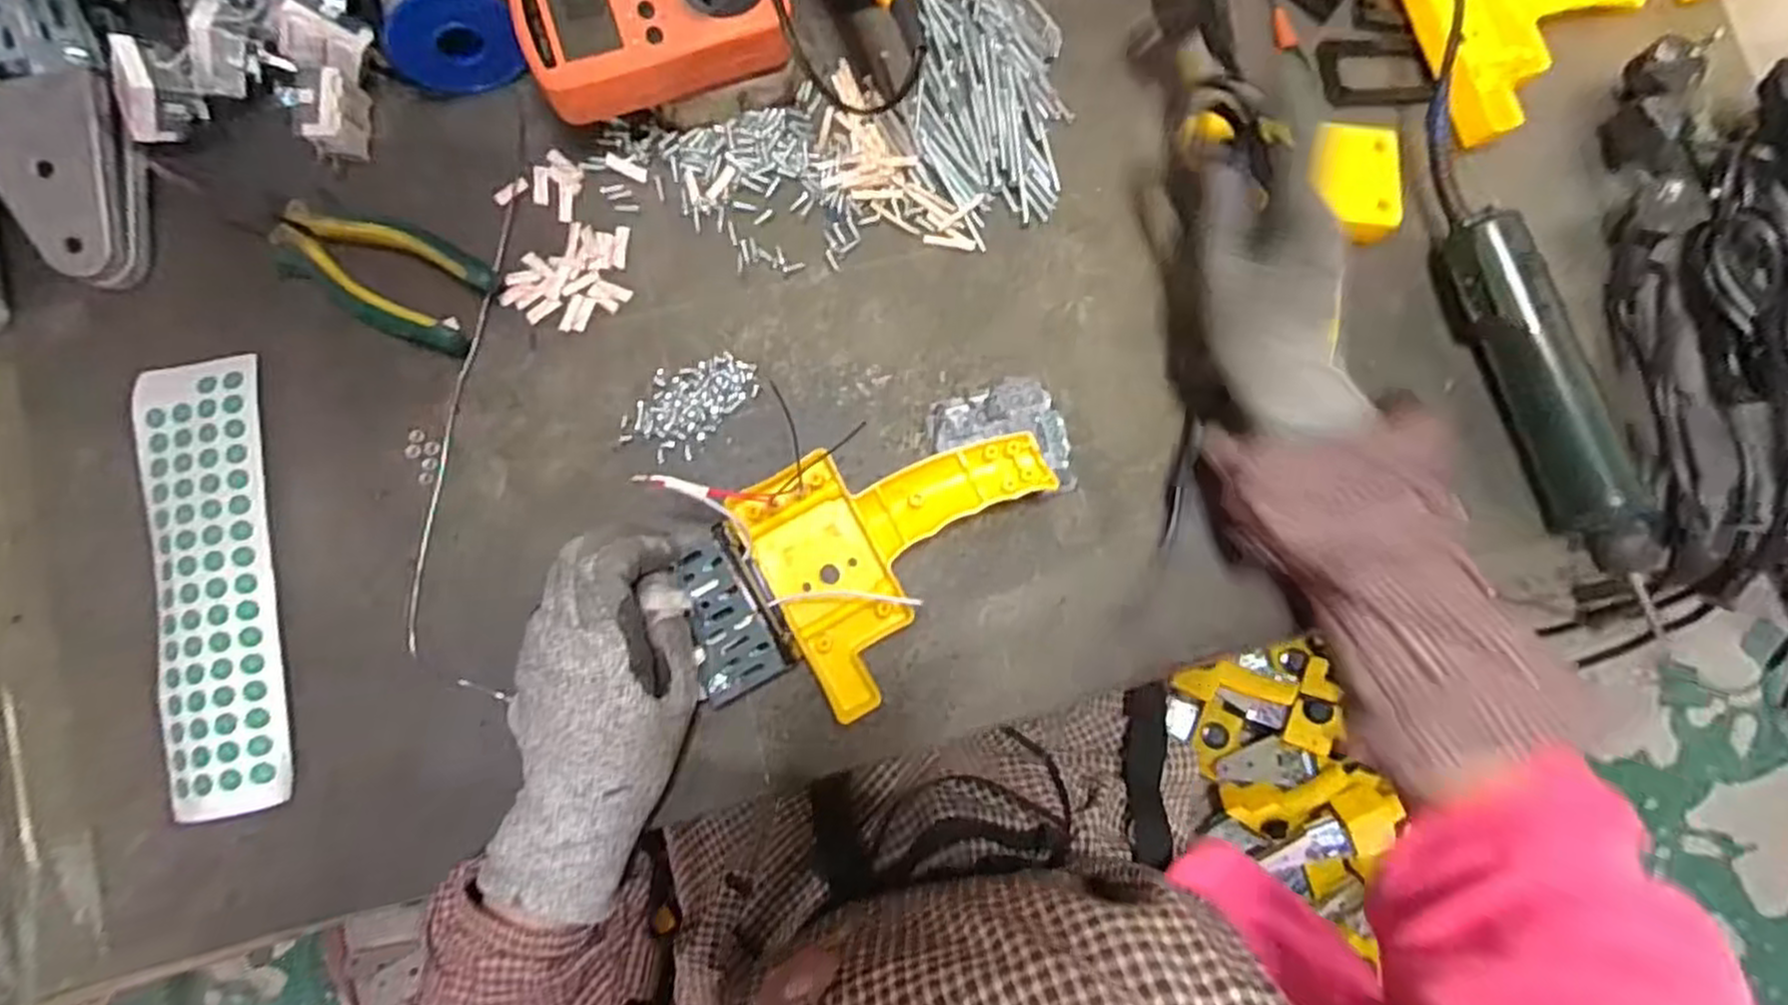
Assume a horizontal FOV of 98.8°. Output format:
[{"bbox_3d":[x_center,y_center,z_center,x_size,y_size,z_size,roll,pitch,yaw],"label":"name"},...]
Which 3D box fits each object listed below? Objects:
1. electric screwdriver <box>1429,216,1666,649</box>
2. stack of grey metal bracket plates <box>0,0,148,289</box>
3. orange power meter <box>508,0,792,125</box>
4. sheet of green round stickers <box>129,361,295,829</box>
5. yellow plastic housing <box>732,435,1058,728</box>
[{"bbox_3d":[0.373,-0.050,0.431,0.042,0.032,0.240,-17,85,-6],"label":"electric screwdriver"},{"bbox_3d":[-0.412,-0.182,0.373,0.073,0.029,0.144,-19,103,-6],"label":"stack of grey metal bracket plates"},{"bbox_3d":[-0.119,-0.241,0.382,0.124,0.033,0.067,-15,85,-7],"label":"orange power meter"},{"bbox_3d":[-0.336,0.039,0.379,0.058,0.009,0.223,-11,84,-7],"label":"sheet of green round stickers"},{"bbox_3d":[0.010,0.022,0.398,0.153,0.035,0.122,-27,86,-7],"label":"yellow plastic housing"}]

